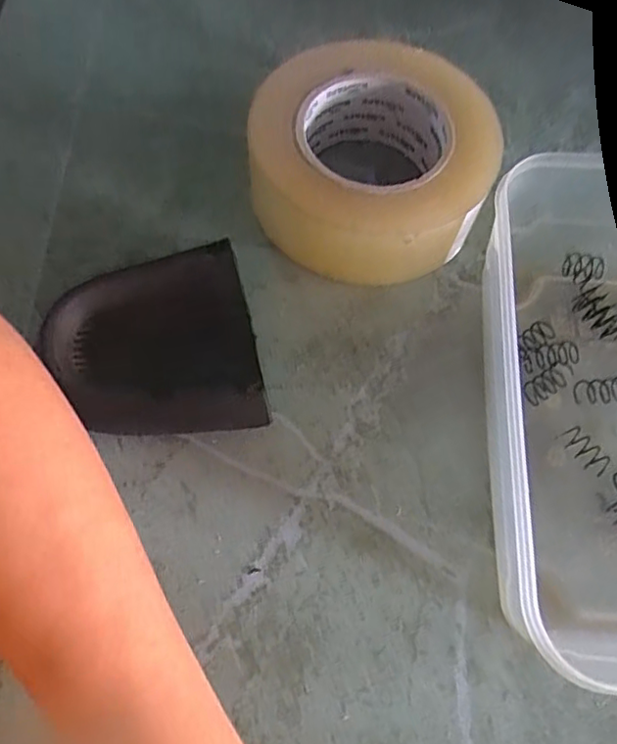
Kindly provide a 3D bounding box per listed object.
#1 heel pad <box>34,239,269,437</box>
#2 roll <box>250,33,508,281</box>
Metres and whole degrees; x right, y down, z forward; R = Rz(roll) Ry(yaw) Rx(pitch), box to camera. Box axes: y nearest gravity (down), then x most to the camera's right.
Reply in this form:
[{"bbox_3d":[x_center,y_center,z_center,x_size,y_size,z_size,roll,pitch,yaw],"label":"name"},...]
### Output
[{"bbox_3d":[-0.080,-0.008,0.311,0.102,0.037,0.092,-12,69,-7],"label":"heel pad"},{"bbox_3d":[0.031,-0.126,0.355,0.136,0.057,0.143,-19,70,-10],"label":"roll"}]

